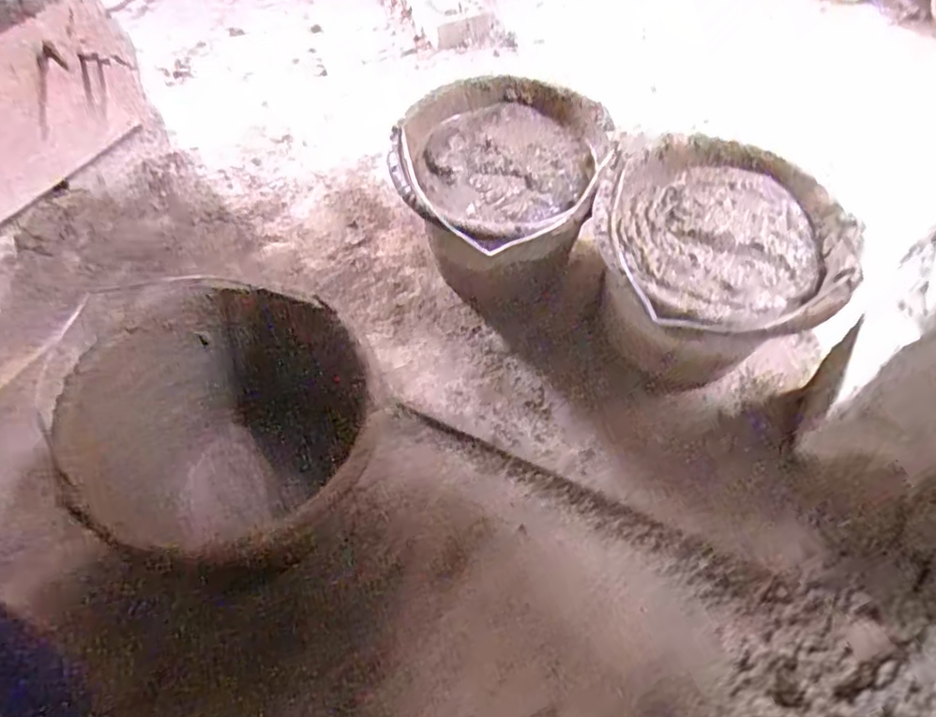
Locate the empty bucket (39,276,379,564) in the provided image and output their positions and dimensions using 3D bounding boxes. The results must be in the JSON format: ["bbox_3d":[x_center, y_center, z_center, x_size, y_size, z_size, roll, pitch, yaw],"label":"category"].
[{"bbox_3d":[-0.222,0.066,0.589,0.210,0.197,0.223,0,55,-1],"label":"empty bucket"}]

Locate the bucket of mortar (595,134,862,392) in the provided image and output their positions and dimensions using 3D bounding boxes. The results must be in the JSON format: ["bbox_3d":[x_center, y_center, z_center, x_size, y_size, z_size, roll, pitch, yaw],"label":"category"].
[{"bbox_3d":[0.236,-0.081,0.645,0.217,0.168,0.232,0,55,-1],"label":"bucket of mortar"}]

